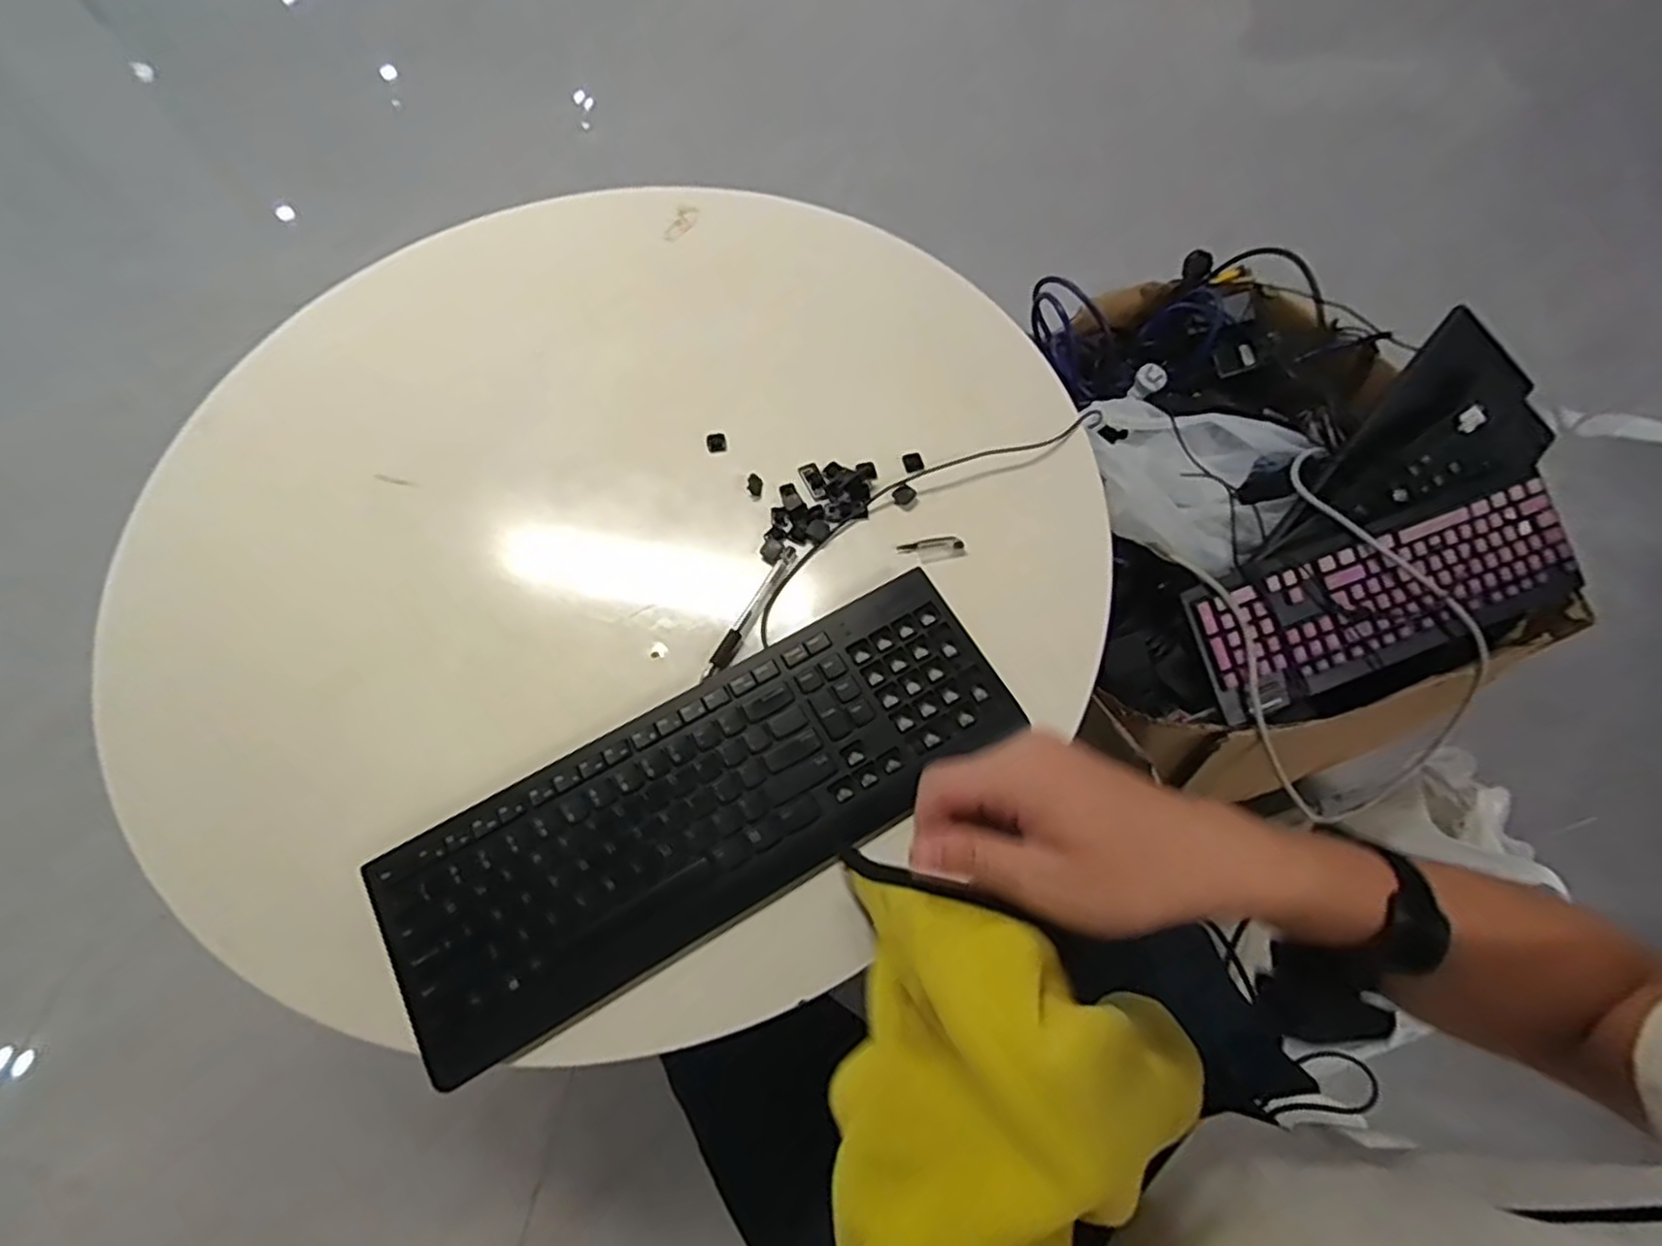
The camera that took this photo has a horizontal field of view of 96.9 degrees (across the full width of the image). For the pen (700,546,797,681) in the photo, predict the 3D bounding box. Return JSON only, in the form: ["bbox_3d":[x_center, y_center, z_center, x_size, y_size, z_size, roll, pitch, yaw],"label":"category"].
[{"bbox_3d":[-0.061,-0.009,0.549,0.014,0.008,0.122,25,65,14],"label":"pen"}]

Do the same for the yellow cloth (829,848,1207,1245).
[{"bbox_3d":[0.062,0.245,0.327,0.182,0.107,0.205,21,64,12],"label":"yellow cloth"}]

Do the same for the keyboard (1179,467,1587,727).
[{"bbox_3d":[0.582,-0.033,0.773,0.431,0.030,0.143,-19,89,-8],"label":"keyboard"}]

